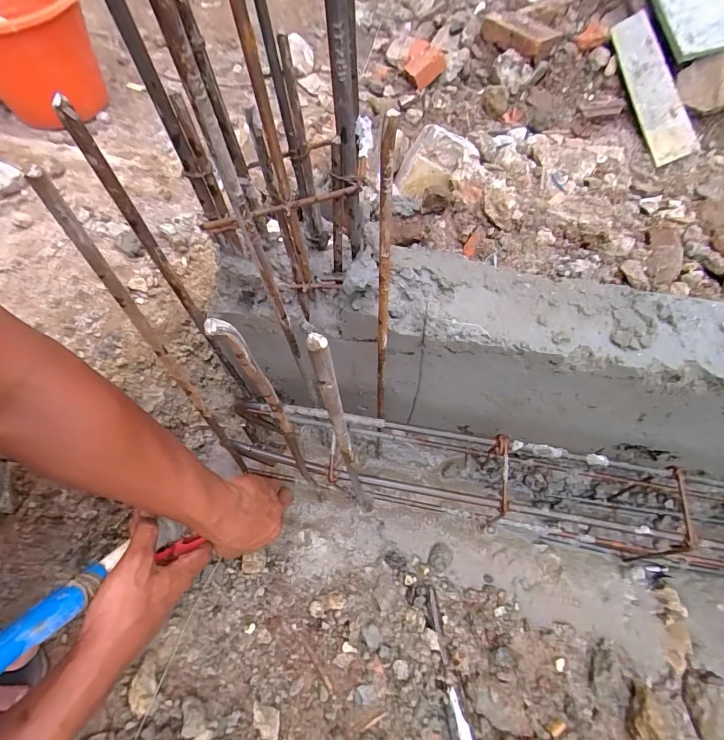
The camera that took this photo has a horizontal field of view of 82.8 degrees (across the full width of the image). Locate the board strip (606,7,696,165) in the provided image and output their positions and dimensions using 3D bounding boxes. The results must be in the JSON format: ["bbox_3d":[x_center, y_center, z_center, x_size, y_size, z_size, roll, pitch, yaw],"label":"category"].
[{"bbox_3d":[0.579,-0.561,0.820,0.071,0.019,0.297,-20,86,28],"label":"board strip"}]

